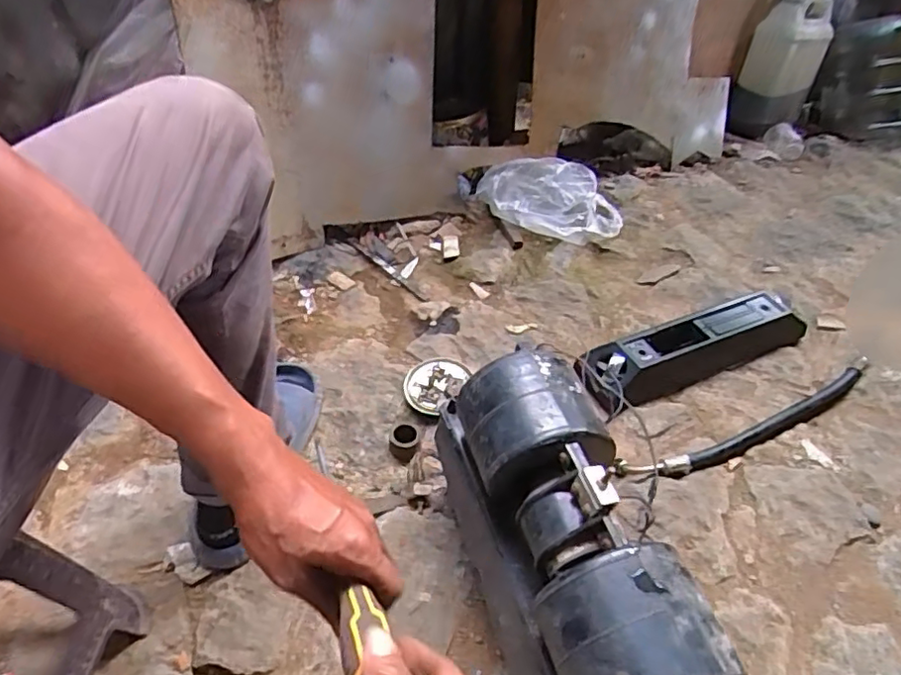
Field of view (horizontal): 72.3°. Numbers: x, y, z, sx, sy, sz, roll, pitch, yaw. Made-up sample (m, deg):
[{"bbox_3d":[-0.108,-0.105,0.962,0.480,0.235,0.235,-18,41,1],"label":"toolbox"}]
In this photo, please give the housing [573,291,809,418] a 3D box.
[{"bbox_3d":[0.384,0.014,0.965,0.380,0.065,0.093,-19,49,-18],"label":"housing"}]

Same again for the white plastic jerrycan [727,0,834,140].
[{"bbox_3d":[0.796,-0.653,1.492,0.169,0.285,0.140,20,49,18],"label":"white plastic jerrycan"}]

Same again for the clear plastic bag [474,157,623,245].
[{"bbox_3d":[0.194,-0.264,1.197,0.285,0.111,0.127,4,46,4],"label":"clear plastic bag"}]

